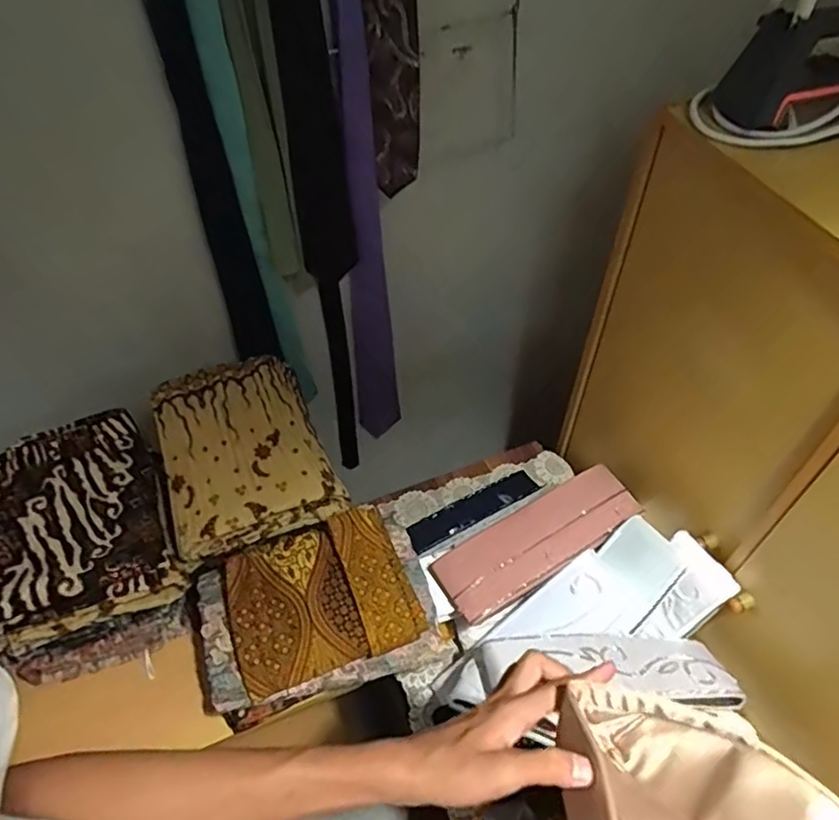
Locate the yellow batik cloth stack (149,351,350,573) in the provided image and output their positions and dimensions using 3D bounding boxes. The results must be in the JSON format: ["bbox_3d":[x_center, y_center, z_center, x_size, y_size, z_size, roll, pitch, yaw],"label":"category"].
[{"bbox_3d":[-0.228,0.045,0.797,0.202,0.067,0.247,-20,52,-16],"label":"yellow batik cloth stack"}]

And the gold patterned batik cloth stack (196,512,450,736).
[{"bbox_3d":[-0.118,0.224,0.720,0.263,0.092,0.179,-15,51,-12],"label":"gold patterned batik cloth stack"}]

